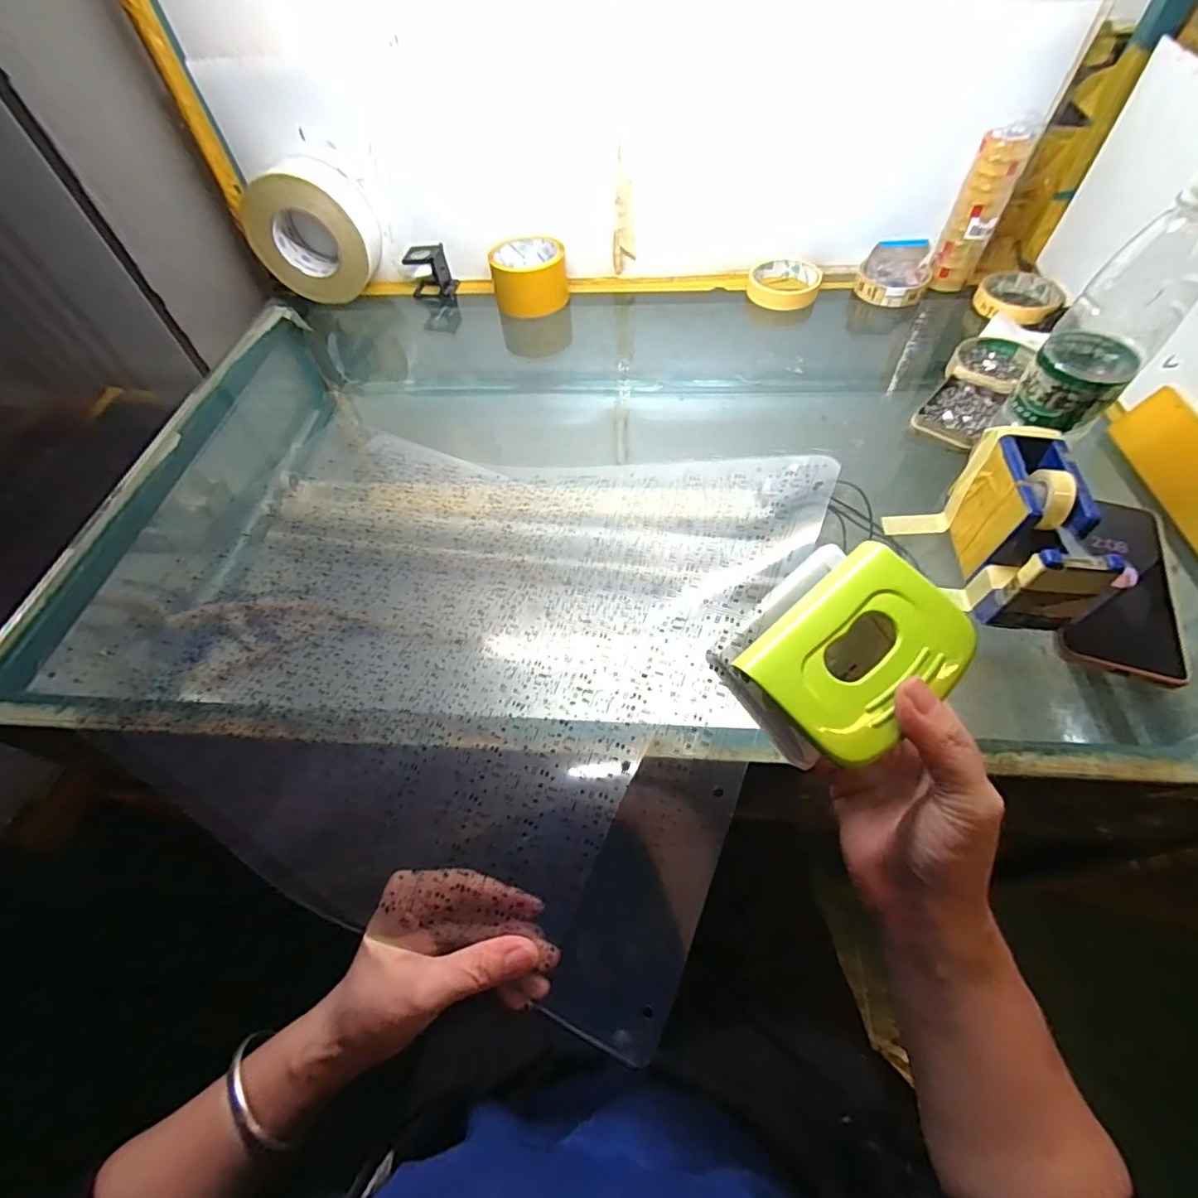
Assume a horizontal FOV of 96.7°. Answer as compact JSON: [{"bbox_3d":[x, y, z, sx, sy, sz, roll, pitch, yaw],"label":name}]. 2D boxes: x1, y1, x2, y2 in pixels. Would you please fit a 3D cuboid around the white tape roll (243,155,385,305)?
[{"bbox_3d":[-0.351,-0.453,0.663,0.137,0.127,0.069,5,56,7],"label":"white tape roll"}]

